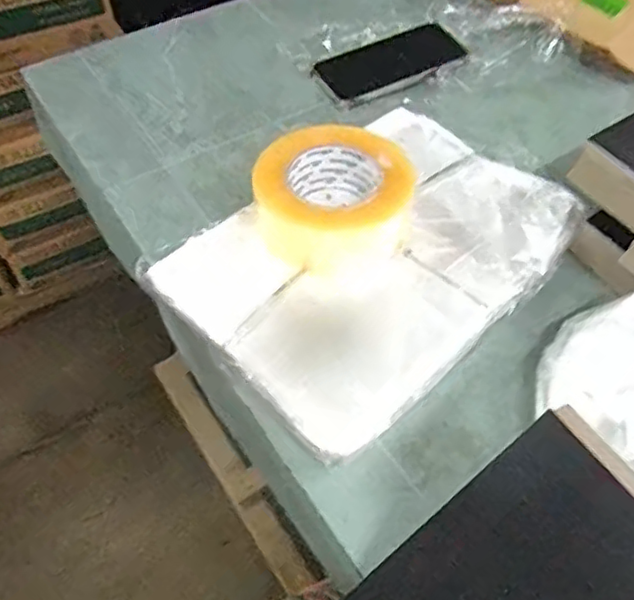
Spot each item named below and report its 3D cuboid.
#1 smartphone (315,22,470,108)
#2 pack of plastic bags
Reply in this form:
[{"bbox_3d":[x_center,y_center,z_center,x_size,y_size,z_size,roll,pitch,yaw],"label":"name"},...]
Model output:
[{"bbox_3d":[0.079,-0.265,0.697,0.162,0.008,0.075,-25,64,-13],"label":"smartphone"},{"bbox_3d":[0.052,-0.040,0.529,0.317,0.036,0.224,-37,64,-25],"label":"pack of plastic bags"}]

